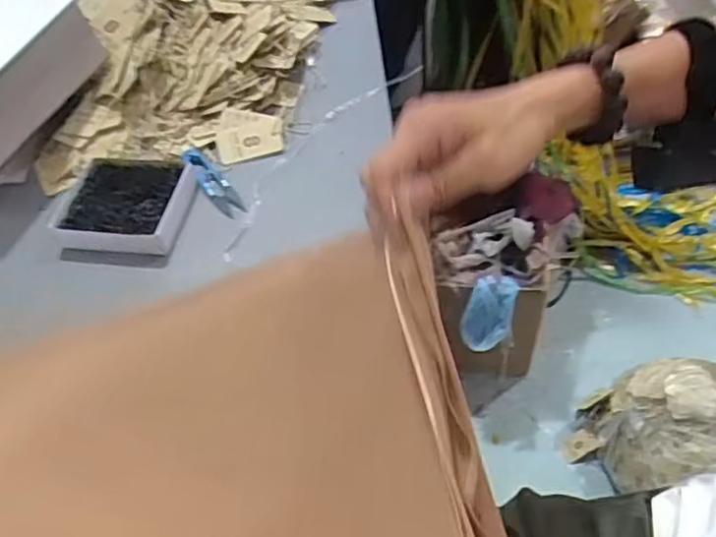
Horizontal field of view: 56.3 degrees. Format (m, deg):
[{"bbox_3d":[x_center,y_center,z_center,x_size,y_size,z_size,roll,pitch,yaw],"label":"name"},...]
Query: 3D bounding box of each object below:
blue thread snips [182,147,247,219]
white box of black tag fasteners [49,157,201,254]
[{"bbox_3d":[-0.142,-0.086,0.654,0.025,0.008,0.104,-32,55,-20],"label":"blue thread snips"},{"bbox_3d":[-0.215,-0.062,0.631,0.117,0.026,0.108,6,52,10],"label":"white box of black tag fasteners"}]

